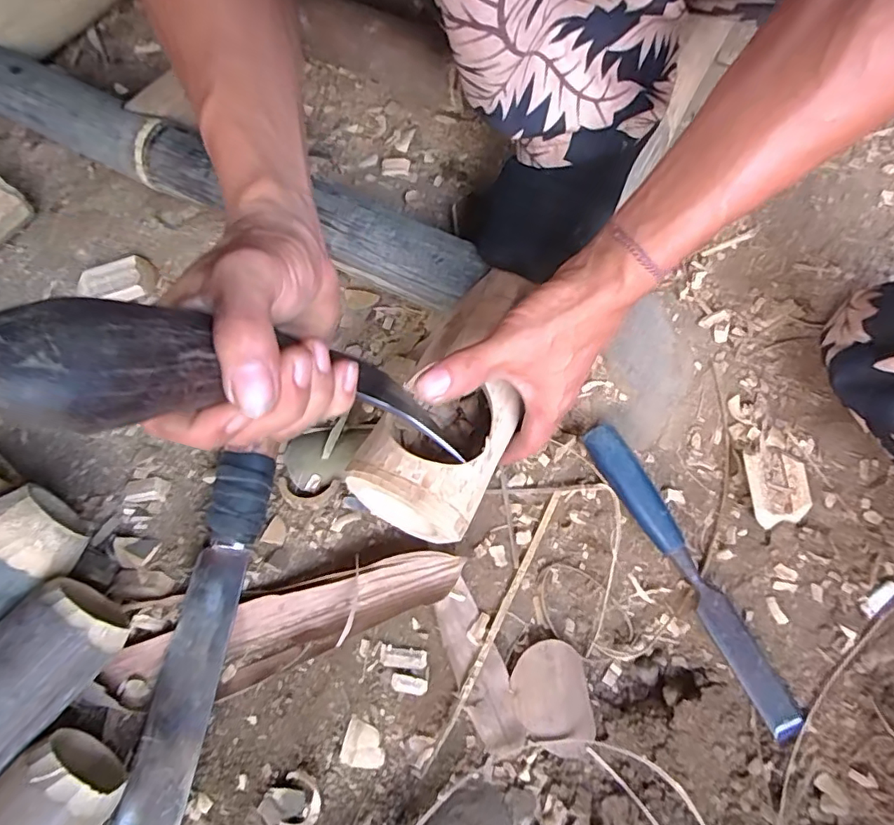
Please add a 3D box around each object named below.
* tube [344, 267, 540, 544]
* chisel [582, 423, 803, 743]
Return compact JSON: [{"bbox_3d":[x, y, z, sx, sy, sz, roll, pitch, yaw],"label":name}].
[{"bbox_3d":[0.007,-0.011,0.369,0.082,0.064,0.183,19,72,10],"label":"tube"},{"bbox_3d":[0.165,0.105,0.376,0.026,0.031,0.223,-27,67,-12],"label":"chisel"}]

